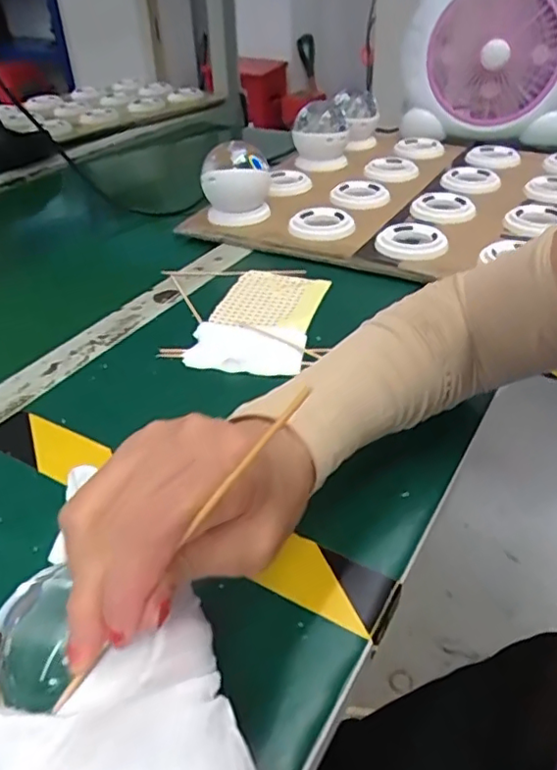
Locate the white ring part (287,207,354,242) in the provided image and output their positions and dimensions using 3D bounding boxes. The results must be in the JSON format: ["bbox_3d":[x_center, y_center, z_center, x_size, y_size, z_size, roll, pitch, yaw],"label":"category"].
[{"bbox_3d":[0.045,-0.182,0.692,0.068,0.022,0.068,-1,37,1],"label":"white ring part"}]

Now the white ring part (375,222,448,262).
[{"bbox_3d":[0.135,-0.149,0.641,0.073,0.017,0.073,-1,37,1],"label":"white ring part"}]

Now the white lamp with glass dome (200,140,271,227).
[{"bbox_3d":[-0.048,-0.238,0.717,0.075,0.085,0.091,-1,37,1],"label":"white lamp with glass dome"}]

